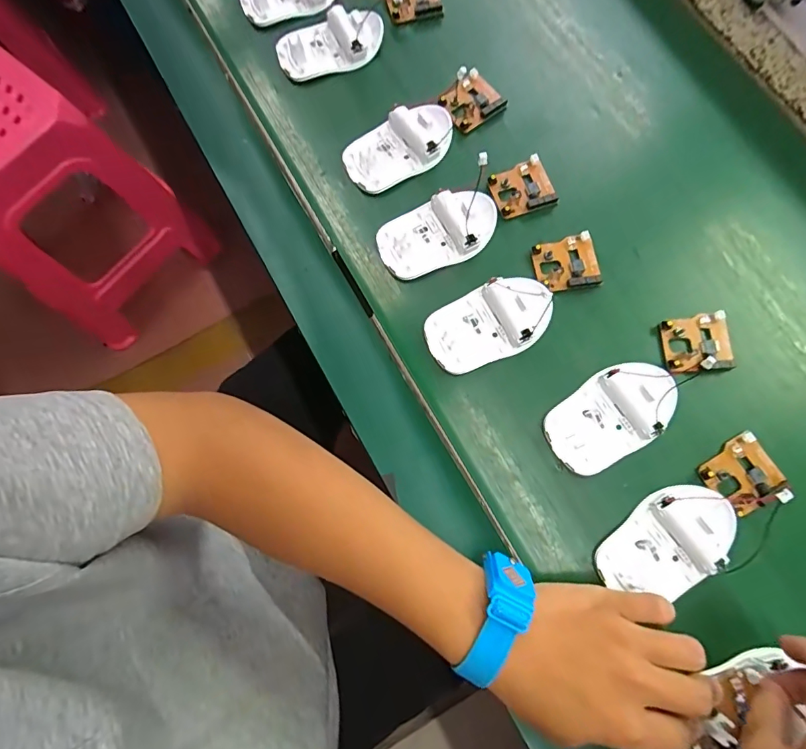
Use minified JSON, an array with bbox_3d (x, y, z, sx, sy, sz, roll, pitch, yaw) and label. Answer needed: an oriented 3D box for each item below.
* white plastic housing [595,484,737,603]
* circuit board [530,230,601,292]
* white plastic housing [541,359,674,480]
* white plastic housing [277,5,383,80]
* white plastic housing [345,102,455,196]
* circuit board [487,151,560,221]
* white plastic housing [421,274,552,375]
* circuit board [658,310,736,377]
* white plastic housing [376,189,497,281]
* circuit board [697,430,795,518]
[{"bbox_3d":[0.179,0.114,0.306,0.093,0.015,0.056,-40,78,-9],"label":"white plastic housing"},{"bbox_3d":[0.130,-0.088,0.364,0.048,0.014,0.043,-10,76,-2],"label":"circuit board"},{"bbox_3d":[0.148,0.030,0.325,0.091,0.021,0.056,-33,77,-7],"label":"white plastic housing"},{"bbox_3d":[-0.067,-0.304,0.411,0.095,0.020,0.056,-21,76,-5],"label":"white plastic housing"},{"bbox_3d":[-0.003,-0.194,0.385,0.095,0.015,0.054,-30,77,-7],"label":"white plastic housing"},{"bbox_3d":[0.099,-0.155,0.380,0.051,0.012,0.045,-17,76,-4],"label":"circuit board"},{"bbox_3d":[0.064,-0.040,0.344,0.093,0.024,0.056,-21,76,-5],"label":"white plastic housing"},{"bbox_3d":[0.220,-0.023,0.344,0.048,0.010,0.044,-4,76,0],"label":"circuit board"},{"bbox_3d":[0.029,-0.115,0.365,0.097,0.020,0.054,-22,76,-5],"label":"white plastic housing"},{"bbox_3d":[0.239,0.072,0.317,0.048,0.012,0.047,-32,77,-7],"label":"circuit board"}]

